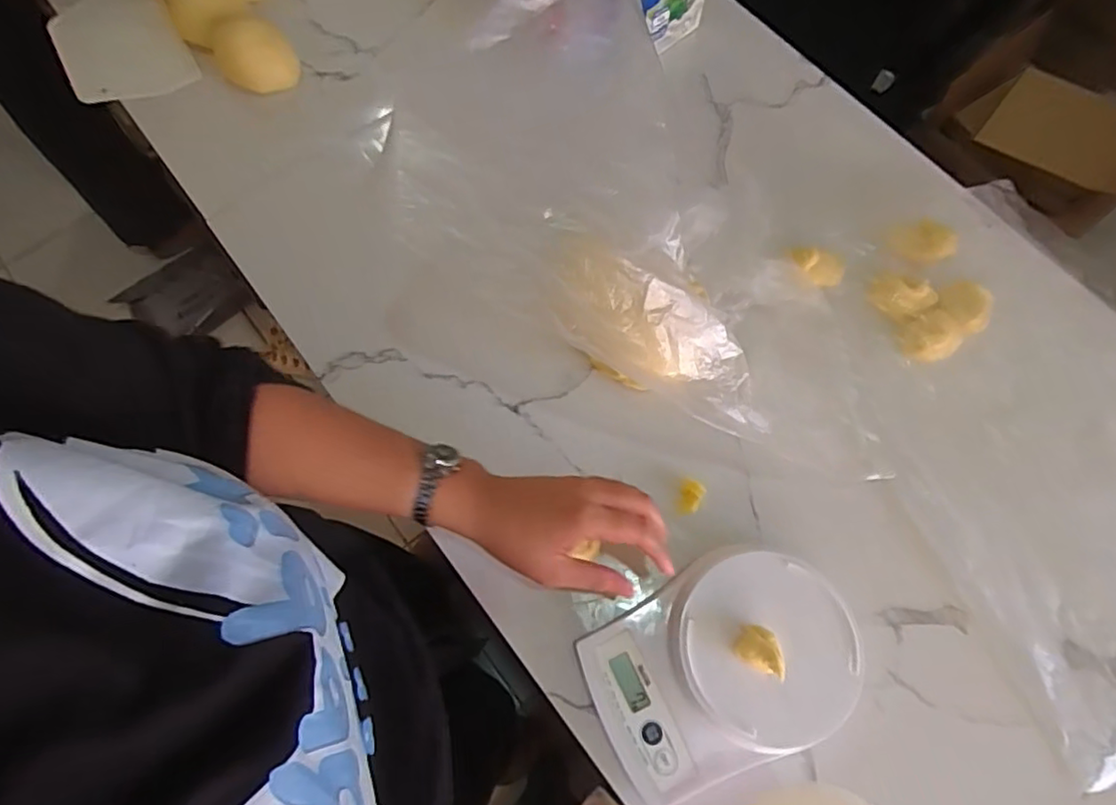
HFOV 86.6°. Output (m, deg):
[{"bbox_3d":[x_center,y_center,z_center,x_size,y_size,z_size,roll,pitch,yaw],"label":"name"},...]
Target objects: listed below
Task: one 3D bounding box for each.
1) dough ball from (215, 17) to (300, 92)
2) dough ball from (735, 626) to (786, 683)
[{"bbox_3d":[-0.319,-0.364,0.621,0.075,0.047,0.076,-29,74,-8],"label":"dough ball"},{"bbox_3d":[0.140,0.170,0.406,0.033,0.021,0.026,24,72,7],"label":"dough ball"}]

